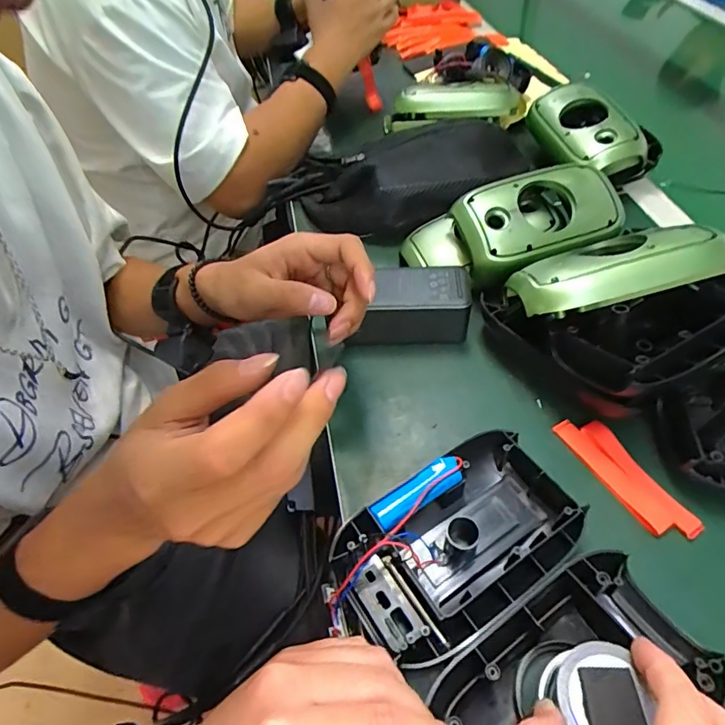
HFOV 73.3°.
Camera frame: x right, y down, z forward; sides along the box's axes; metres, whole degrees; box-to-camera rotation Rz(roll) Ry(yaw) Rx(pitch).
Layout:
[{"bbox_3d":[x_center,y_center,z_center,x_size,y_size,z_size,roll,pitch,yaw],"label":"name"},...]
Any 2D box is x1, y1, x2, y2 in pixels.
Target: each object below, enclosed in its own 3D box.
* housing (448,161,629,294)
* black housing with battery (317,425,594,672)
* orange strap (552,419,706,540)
[{"bbox_3d":[0.165,-0.138,0.464,0.151,0.046,0.097,-24,78,-7],"label":"housing"},{"bbox_3d":[0.057,0.120,0.315,0.160,0.037,0.095,-29,56,-18],"label":"black housing with battery"},{"bbox_3d":[0.194,0.083,0.361,0.036,0.004,0.110,-25,55,-15],"label":"orange strap"}]

